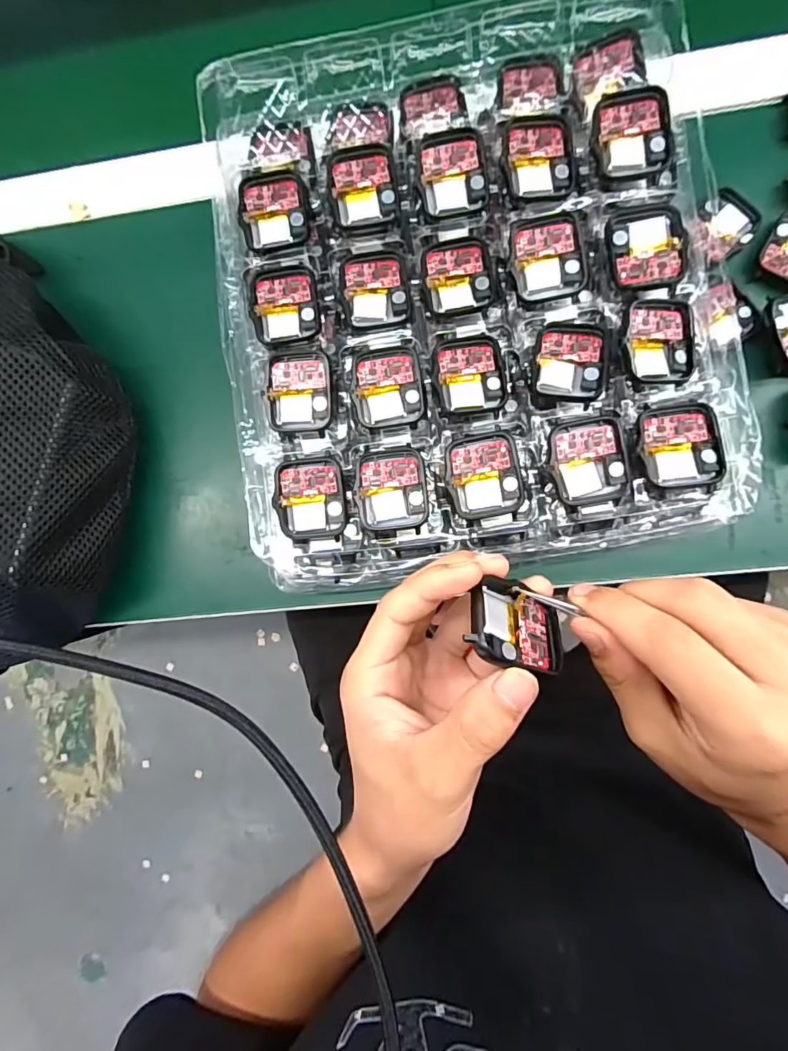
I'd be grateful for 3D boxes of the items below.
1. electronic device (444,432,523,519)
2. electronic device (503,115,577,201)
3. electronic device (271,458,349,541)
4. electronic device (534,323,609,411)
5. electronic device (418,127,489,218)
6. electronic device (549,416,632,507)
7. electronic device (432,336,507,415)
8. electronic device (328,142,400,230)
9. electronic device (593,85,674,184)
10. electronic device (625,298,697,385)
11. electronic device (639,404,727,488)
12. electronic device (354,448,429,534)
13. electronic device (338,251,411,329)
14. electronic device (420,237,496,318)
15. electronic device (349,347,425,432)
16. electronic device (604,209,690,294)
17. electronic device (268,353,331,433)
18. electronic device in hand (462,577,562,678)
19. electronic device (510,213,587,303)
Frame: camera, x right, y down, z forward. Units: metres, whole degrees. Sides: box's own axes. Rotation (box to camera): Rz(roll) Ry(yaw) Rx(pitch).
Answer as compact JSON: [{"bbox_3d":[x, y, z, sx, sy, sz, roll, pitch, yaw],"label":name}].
[{"bbox_3d":[0.047,-0.026,0.259,0.037,0.009,0.043,-10,86,5],"label":"electronic device"},{"bbox_3d":[0.078,-0.199,0.265,0.038,0.010,0.039,-4,87,6],"label":"electronic device"},{"bbox_3d":[-0.045,-0.014,0.269,0.037,0.012,0.044,-5,87,6],"label":"electronic device"},{"bbox_3d":[0.094,-0.088,0.259,0.035,0.012,0.045,9,88,6],"label":"electronic device"},{"bbox_3d":[0.033,-0.194,0.270,0.036,0.011,0.040,-4,88,2],"label":"electronic device"},{"bbox_3d":[0.101,-0.033,0.252,0.037,0.010,0.041,-11,86,5],"label":"electronic device"},{"bbox_3d":[0.041,-0.082,0.266,0.037,0.004,0.041,-8,87,5],"label":"electronic device"},{"bbox_3d":[-0.017,-0.189,0.273,0.036,0.009,0.041,-8,87,5],"label":"electronic device"},{"bbox_3d":[0.124,-0.205,0.257,0.037,0.010,0.040,-11,86,5],"label":"electronic device"},{"bbox_3d":[0.139,-0.097,0.257,0.038,0.012,0.042,-1,87,6],"label":"electronic device"},{"bbox_3d":[0.144,-0.040,0.246,0.036,0.010,0.041,-3,87,6],"label":"electronic device"},{"bbox_3d":[-0.001,-0.020,0.263,0.037,0.006,0.044,-2,87,6],"label":"electronic device"},{"bbox_3d":[-0.011,-0.132,0.274,0.036,0.005,0.041,-9,87,5],"label":"electronic device"},{"bbox_3d":[0.035,-0.137,0.269,0.037,0.004,0.041,-7,87,5],"label":"electronic device"},{"bbox_3d":[-0.003,-0.076,0.269,0.037,0.005,0.043,-6,87,6],"label":"electronic device"},{"bbox_3d":[0.131,-0.144,0.255,0.038,0.007,0.039,-5,87,6],"label":"electronic device"},{"bbox_3d":[-0.052,-0.074,0.270,0.035,0.009,0.041,-3,87,6],"label":"electronic device"},{"bbox_3d":[0.050,0.041,0.201,0.045,0.005,0.037,25,50,-19],"label":"electronic device in hand"},{"bbox_3d":[0.083,-0.143,0.263,0.037,0.011,0.040,-7,87,5],"label":"electronic device"}]

